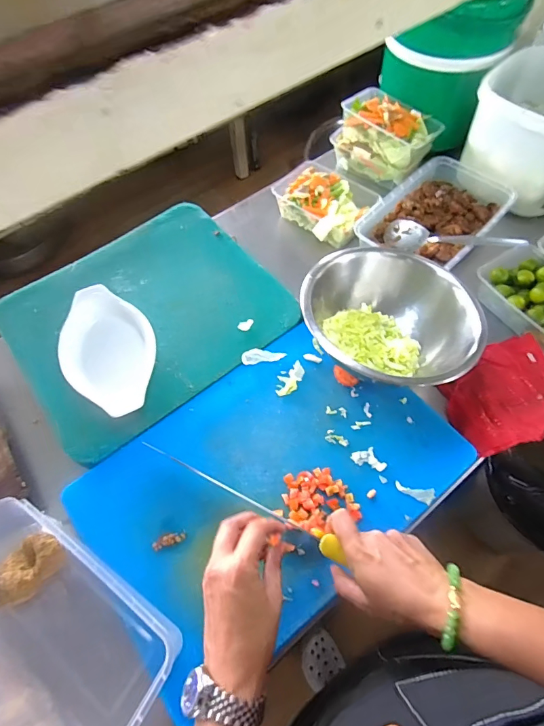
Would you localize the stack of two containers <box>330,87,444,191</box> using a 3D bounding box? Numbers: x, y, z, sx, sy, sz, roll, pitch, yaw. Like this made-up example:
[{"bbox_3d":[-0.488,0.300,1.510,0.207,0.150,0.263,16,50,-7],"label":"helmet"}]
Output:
[{"bbox_3d":[0.220,-0.434,0.805,0.176,0.109,0.123,35,69,19],"label":"stack of two containers"}]

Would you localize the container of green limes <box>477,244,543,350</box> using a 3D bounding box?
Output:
[{"bbox_3d":[0.406,-0.099,0.632,0.120,0.049,0.172,-28,64,-12],"label":"container of green limes"}]

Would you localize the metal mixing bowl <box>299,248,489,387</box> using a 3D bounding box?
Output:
[{"bbox_3d":[0.157,-0.051,0.560,0.233,0.110,0.191,5,62,5],"label":"metal mixing bowl"}]

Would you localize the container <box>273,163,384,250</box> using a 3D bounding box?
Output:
[{"bbox_3d":[0.096,-0.290,0.751,0.129,0.059,0.179,-36,66,-15],"label":"container"}]

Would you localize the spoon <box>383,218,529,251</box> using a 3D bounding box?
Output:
[{"bbox_3d":[0.277,-0.195,0.650,0.203,0.026,0.050,16,62,33],"label":"spoon"}]

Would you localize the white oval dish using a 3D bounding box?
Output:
[{"bbox_3d":[-0.237,-0.018,0.603,0.127,0.033,0.223,-22,63,-9],"label":"white oval dish"}]

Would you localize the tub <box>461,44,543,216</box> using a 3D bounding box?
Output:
[{"bbox_3d":[0.467,-0.414,0.712,0.219,0.172,0.200,37,69,20],"label":"tub"}]

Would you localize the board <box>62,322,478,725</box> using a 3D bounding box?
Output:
[{"bbox_3d":[0.000,0.134,0.519,0.431,0.026,0.300,-36,64,-17],"label":"board"}]

